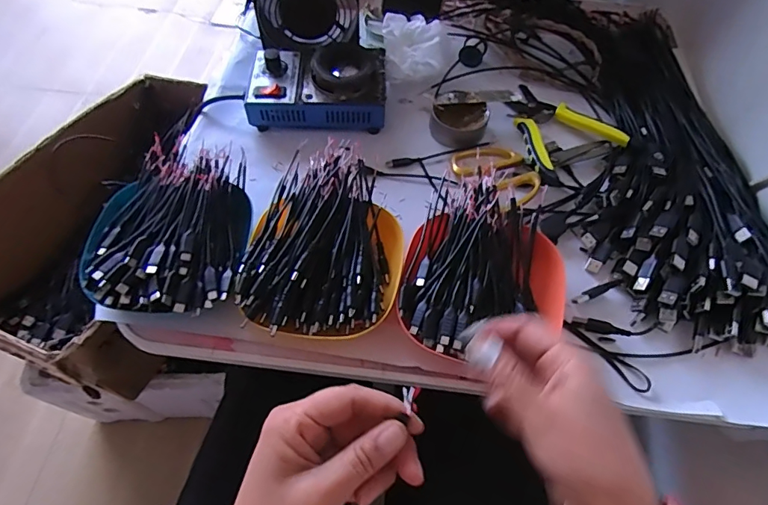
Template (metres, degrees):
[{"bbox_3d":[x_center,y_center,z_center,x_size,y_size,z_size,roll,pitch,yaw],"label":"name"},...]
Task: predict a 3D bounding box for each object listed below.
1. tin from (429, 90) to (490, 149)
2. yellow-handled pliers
[{"bbox_3d":[0.085,-0.151,0.527,0.060,0.023,0.062,0,60,-1],"label":"tin"},{"bbox_3d":[0.184,-0.148,0.529,0.110,0.025,0.136,-21,63,-13],"label":"yellow-handled pliers"}]

